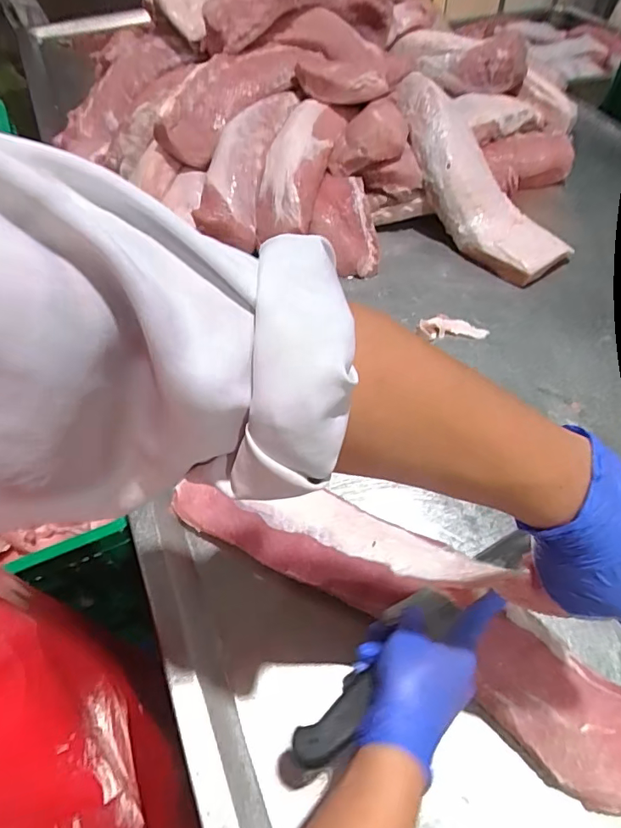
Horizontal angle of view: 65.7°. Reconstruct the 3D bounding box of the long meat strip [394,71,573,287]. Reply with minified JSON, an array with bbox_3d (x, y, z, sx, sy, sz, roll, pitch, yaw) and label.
[{"bbox_3d":[0.276,-0.410,0.831,0.150,0.080,0.422,-26,81,-16],"label":"long meat strip"}]

